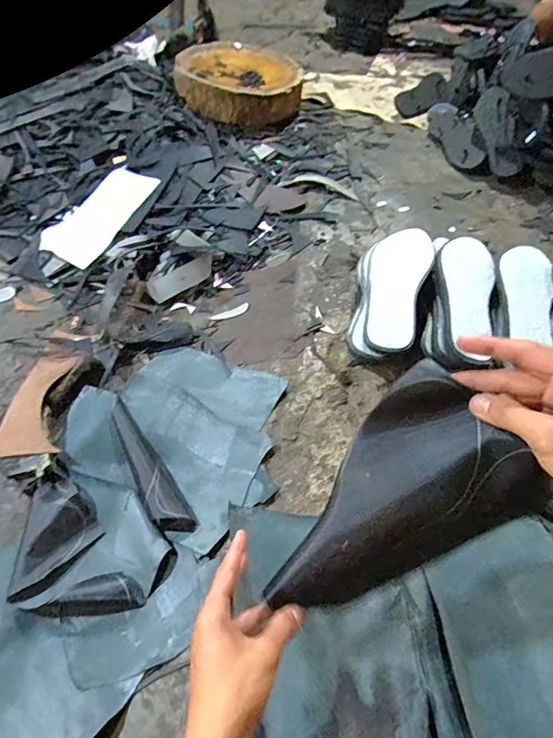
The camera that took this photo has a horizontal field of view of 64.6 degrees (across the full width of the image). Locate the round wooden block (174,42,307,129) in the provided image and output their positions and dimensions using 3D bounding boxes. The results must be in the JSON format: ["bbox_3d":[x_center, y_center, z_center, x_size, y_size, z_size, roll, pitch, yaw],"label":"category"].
[{"bbox_3d":[-0.101,-0.801,1.223,0.336,0.114,0.356,2,55,-3],"label":"round wooden block"}]

